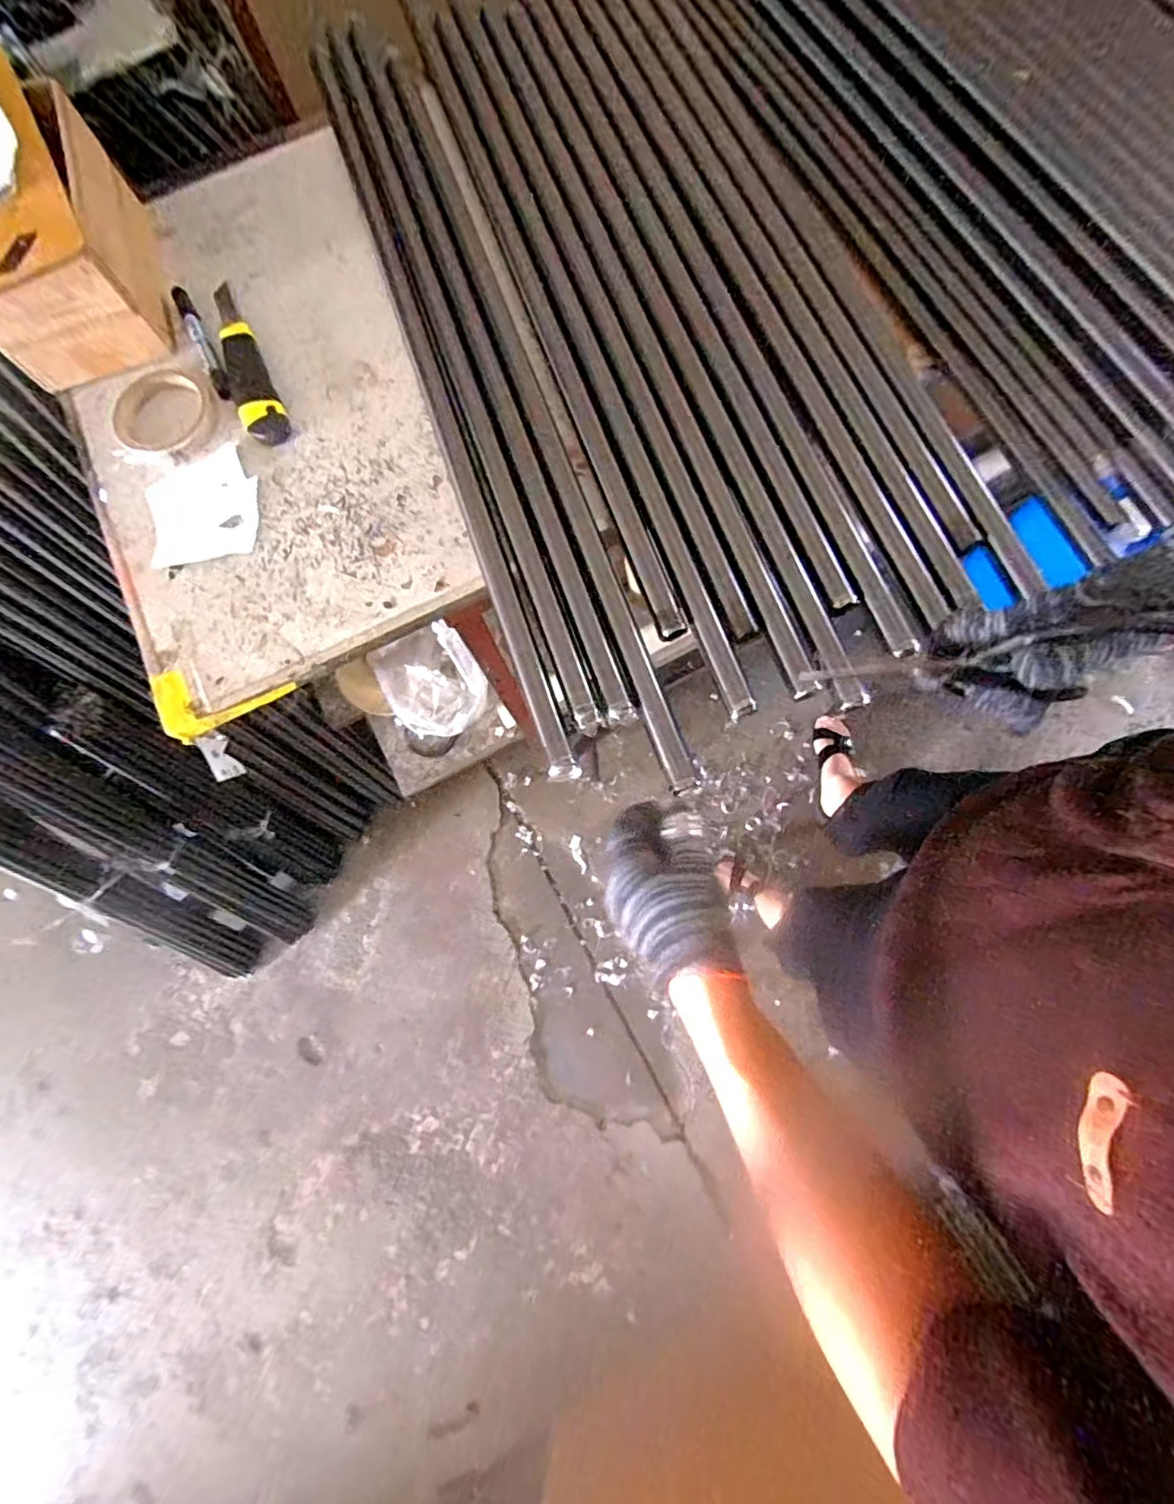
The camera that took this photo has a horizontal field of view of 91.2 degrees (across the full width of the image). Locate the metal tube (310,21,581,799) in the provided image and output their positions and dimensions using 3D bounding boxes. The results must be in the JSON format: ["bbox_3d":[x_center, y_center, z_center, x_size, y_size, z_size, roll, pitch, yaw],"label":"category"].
[{"bbox_3d":[-0.145,-0.372,0.535,0.031,0.026,0.845,-18,78,-3],"label":"metal tube"}]

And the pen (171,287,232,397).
[{"bbox_3d":[-0.377,-0.401,0.560,0.015,0.009,0.147,-27,79,-5],"label":"pen"}]

